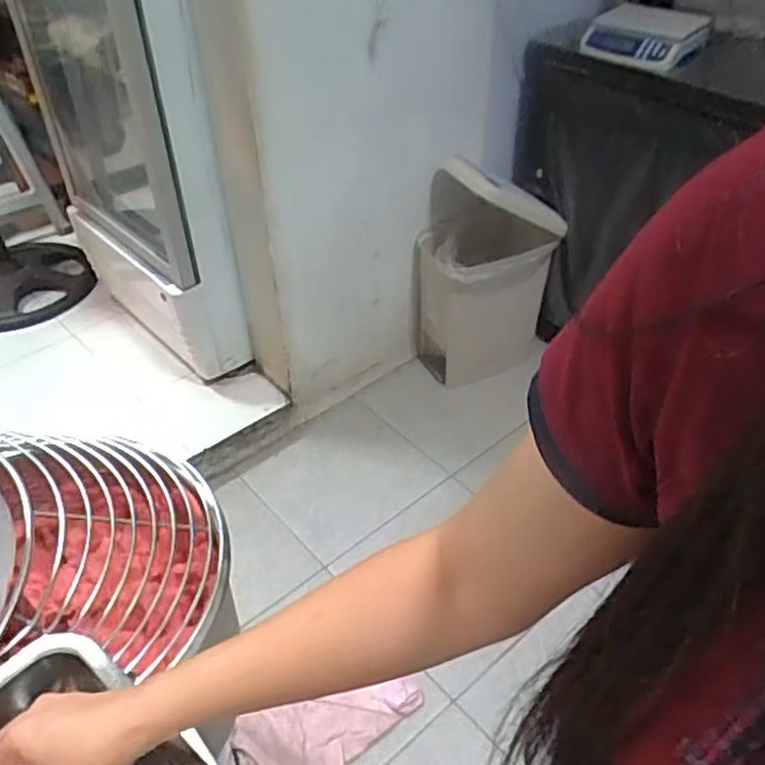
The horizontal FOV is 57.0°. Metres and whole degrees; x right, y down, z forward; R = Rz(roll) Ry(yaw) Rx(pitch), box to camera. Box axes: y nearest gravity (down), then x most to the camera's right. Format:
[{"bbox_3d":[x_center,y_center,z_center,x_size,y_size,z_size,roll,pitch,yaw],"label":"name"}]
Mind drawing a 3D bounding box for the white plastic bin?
[{"bbox_3d":[0.251,-0.272,1.835,0.301,0.535,0.194,-19,44,-19],"label":"white plastic bin"}]

